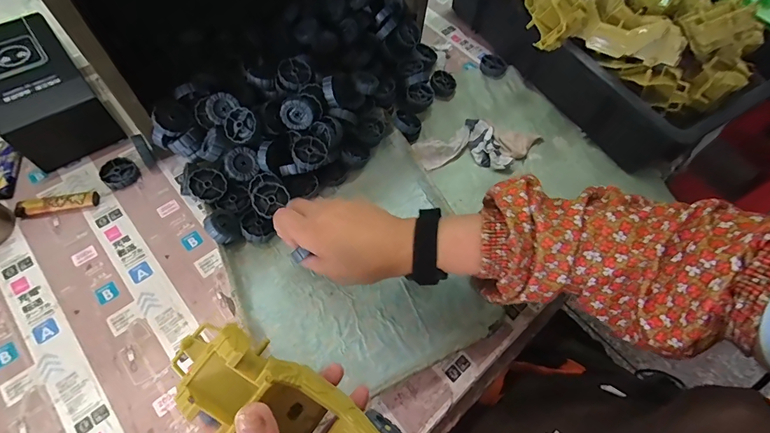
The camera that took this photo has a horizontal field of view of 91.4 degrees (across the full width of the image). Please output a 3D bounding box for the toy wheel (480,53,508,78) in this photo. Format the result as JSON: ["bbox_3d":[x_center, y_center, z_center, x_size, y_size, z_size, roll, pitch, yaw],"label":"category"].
[{"bbox_3d":[0.163,-0.234,0.578,0.044,0.010,0.044,2,63,-4],"label":"toy wheel"}]

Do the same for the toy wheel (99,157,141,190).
[{"bbox_3d":[-0.323,-0.053,0.458,0.038,0.013,0.037,2,63,-4],"label":"toy wheel"}]

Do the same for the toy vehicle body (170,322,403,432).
[{"bbox_3d":[-0.062,0.133,0.251,0.167,0.050,0.057,37,66,-5],"label":"toy vehicle body"}]

